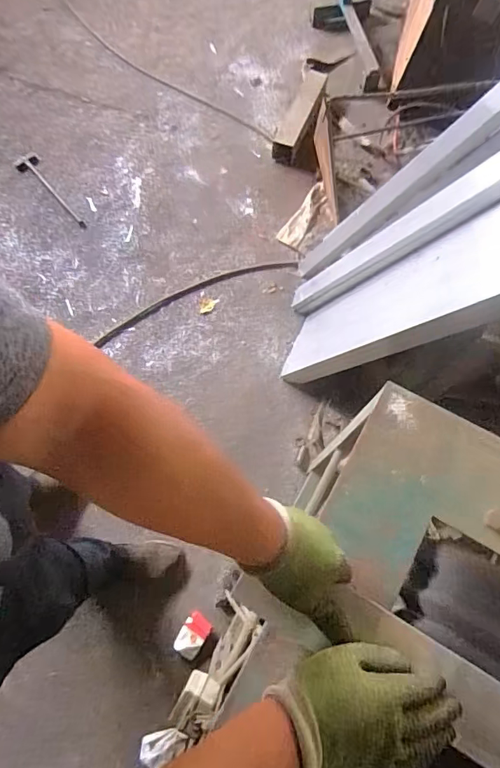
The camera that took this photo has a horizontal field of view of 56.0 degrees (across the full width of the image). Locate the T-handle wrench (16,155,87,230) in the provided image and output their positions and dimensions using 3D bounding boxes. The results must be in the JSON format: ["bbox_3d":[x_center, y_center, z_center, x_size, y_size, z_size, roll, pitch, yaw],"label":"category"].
[{"bbox_3d":[-0.712,-0.692,1.687,0.080,0.019,0.397,-39,77,-11],"label":"T-handle wrench"}]

